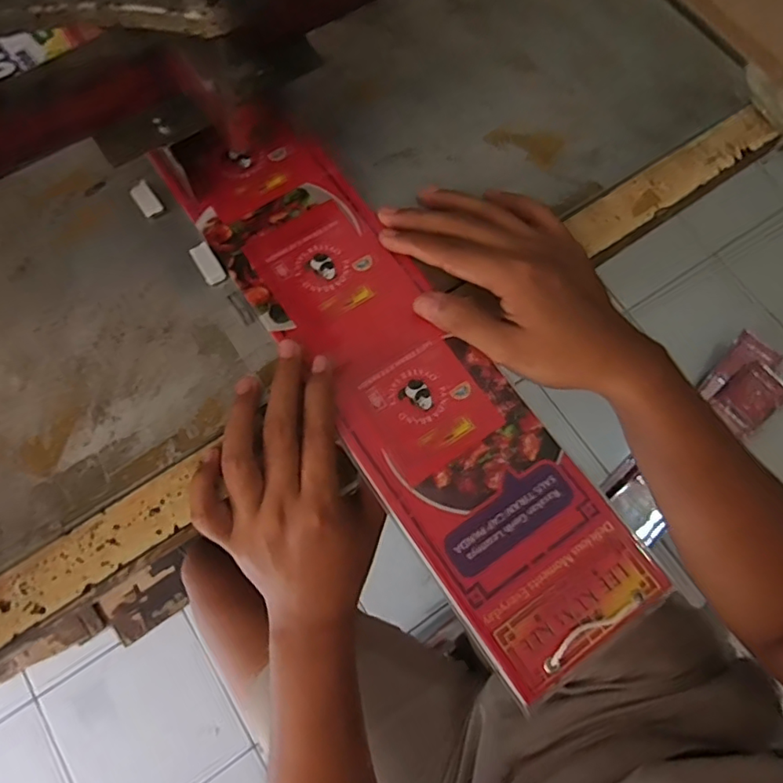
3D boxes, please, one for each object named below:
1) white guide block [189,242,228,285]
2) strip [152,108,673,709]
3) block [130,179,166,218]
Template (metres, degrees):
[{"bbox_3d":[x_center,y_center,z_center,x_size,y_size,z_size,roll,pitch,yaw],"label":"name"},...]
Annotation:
[{"bbox_3d":[-0.119,-0.083,0.366,0.014,0.004,0.029,-31,75,-11],"label":"white guide block"},{"bbox_3d":[-0.004,-0.024,0.351,0.103,0.008,0.401,-33,76,-11],"label":"strip"},{"bbox_3d":[-0.165,-0.130,0.379,0.014,0.004,0.028,-36,76,-12],"label":"block"}]

